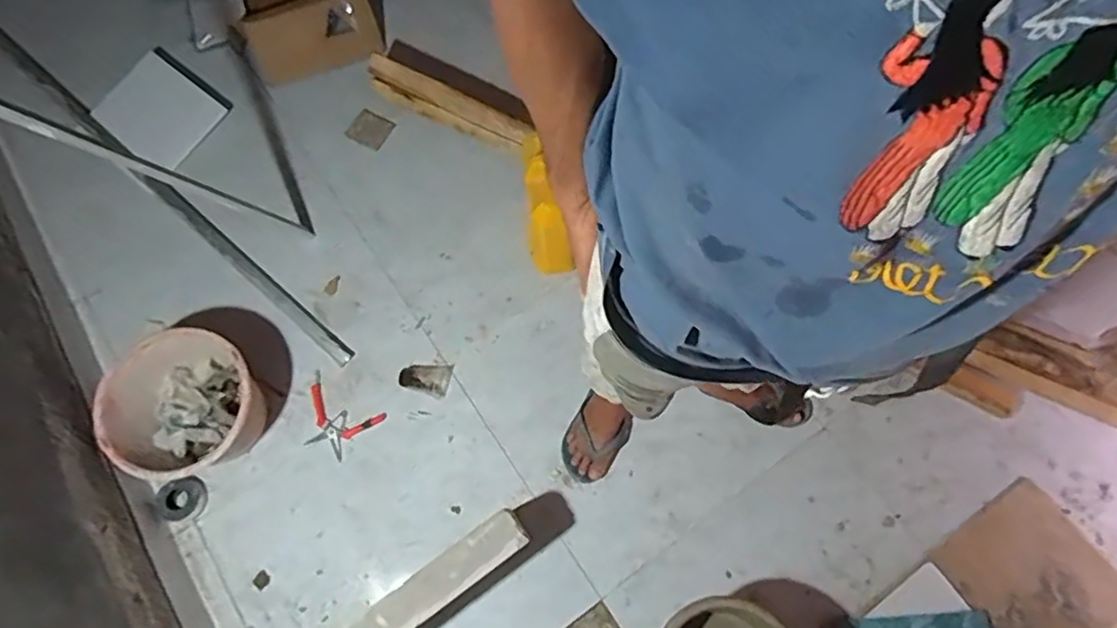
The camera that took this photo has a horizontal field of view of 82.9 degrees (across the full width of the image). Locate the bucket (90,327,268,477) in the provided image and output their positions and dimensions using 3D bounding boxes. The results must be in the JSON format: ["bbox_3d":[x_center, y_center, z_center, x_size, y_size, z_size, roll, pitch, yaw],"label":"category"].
[{"bbox_3d":[-0.761,0.181,1.295,0.283,0.191,0.321,-28,73,-10],"label":"bucket"}]

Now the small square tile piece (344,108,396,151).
[{"bbox_3d":[-0.477,-0.468,1.603,0.089,0.007,0.094,33,71,-7],"label":"small square tile piece"}]

